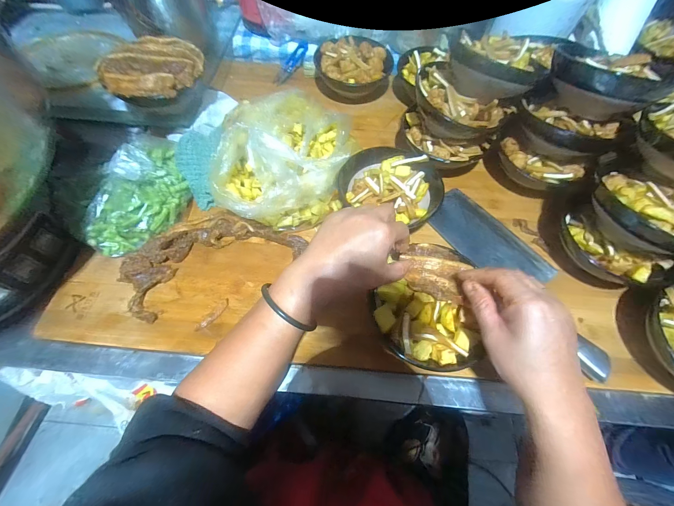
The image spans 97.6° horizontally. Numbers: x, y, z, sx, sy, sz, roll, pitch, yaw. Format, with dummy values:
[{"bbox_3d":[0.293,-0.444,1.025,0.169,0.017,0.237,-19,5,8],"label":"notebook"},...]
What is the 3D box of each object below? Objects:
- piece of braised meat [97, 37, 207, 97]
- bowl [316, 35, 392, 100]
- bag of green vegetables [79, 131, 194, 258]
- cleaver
[{"bbox_3d":[-0.236,-0.245,0.384,0.103,0.026,0.108,1,61,-2],"label":"piece of braised meat"},{"bbox_3d":[0.029,-0.333,0.526,0.121,0.051,0.122,1,61,-2],"label":"bowl"},{"bbox_3d":[-0.242,-0.084,0.374,0.081,0.062,0.173,8,61,2],"label":"bag of green vegetables"},{"bbox_3d":[0.220,0.016,0.366,0.079,0.026,0.262,-29,67,-17],"label":"cleaver"}]

